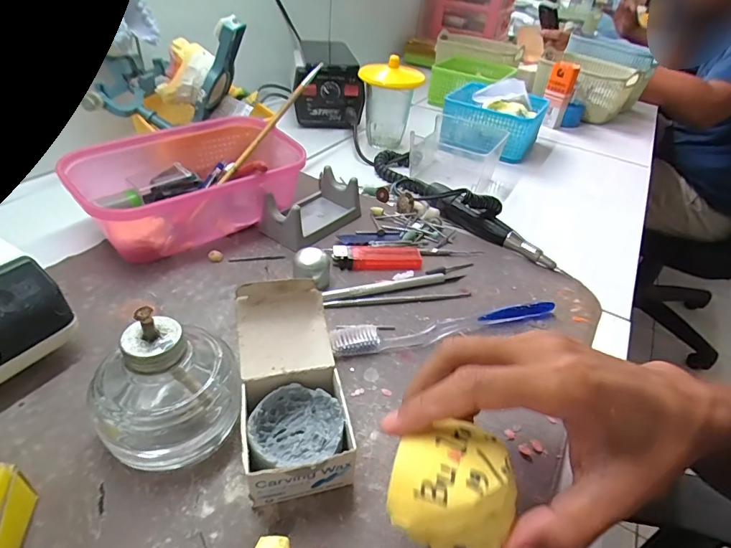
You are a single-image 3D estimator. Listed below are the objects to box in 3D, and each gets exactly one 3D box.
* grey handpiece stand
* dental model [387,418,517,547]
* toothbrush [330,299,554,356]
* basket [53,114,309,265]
[{"bbox_3d":[-0.052,-0.068,0.423,0.057,0.037,0.098,29,44,25],"label":"grey handpiece stand"},{"bbox_3d":[0.038,0.088,0.186,0.051,0.022,0.051,12,39,6],"label":"dental model"},{"bbox_3d":[0.065,0.037,0.329,0.185,0.012,0.026,-7,41,-17],"label":"toothbrush"},{"bbox_3d":[-0.155,-0.086,0.410,0.192,0.066,0.135,-17,45,-27],"label":"basket"}]

